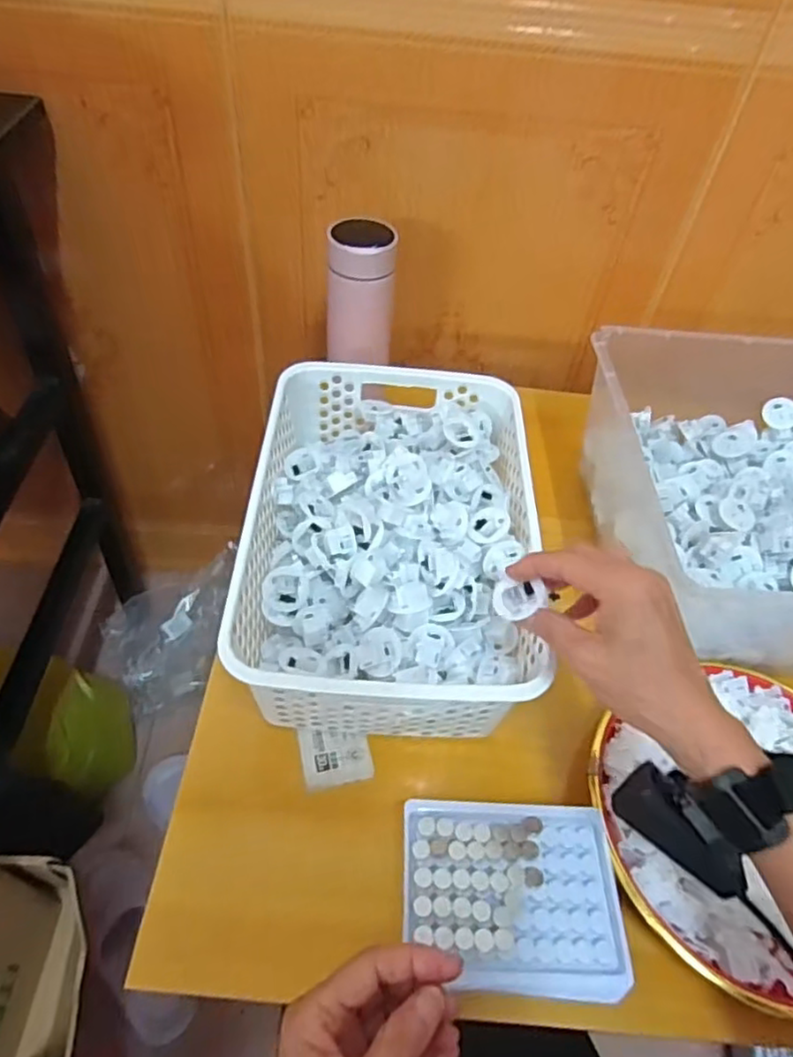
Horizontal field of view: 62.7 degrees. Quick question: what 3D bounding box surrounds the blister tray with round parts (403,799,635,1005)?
[{"bbox_3d":[0.070,0.221,0.396,0.129,0.014,0.104,4,51,-3],"label":"blister tray with round parts"}]

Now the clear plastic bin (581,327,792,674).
[{"bbox_3d":[0.326,-0.036,0.570,0.312,0.122,0.297,8,51,1],"label":"clear plastic bin"}]

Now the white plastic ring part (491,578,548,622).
[{"bbox_3d":[0.076,0.042,0.401,0.032,0.016,0.034,-31,35,13],"label":"white plastic ring part"}]

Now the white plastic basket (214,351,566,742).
[{"bbox_3d":[-0.005,0.003,0.515,0.207,0.091,0.306,4,51,-3],"label":"white plastic basket"}]

